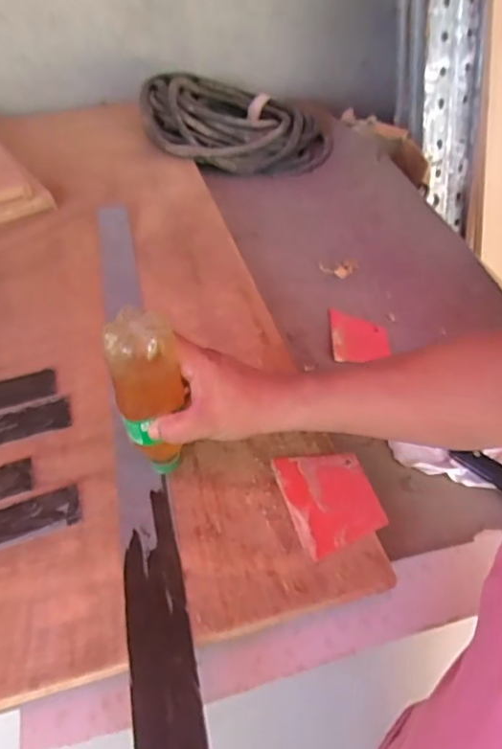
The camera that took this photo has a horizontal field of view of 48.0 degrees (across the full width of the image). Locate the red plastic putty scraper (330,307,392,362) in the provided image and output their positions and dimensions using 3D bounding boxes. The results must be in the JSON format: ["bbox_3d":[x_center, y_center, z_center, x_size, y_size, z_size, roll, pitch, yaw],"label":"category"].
[{"bbox_3d":[0.151,-0.049,0.776,0.086,0.005,0.101,12,44,-11],"label":"red plastic putty scraper"}]

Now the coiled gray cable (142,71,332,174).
[{"bbox_3d":[-0.026,-0.524,1.135,0.379,0.084,0.296,2,46,0],"label":"coiled gray cable"}]

